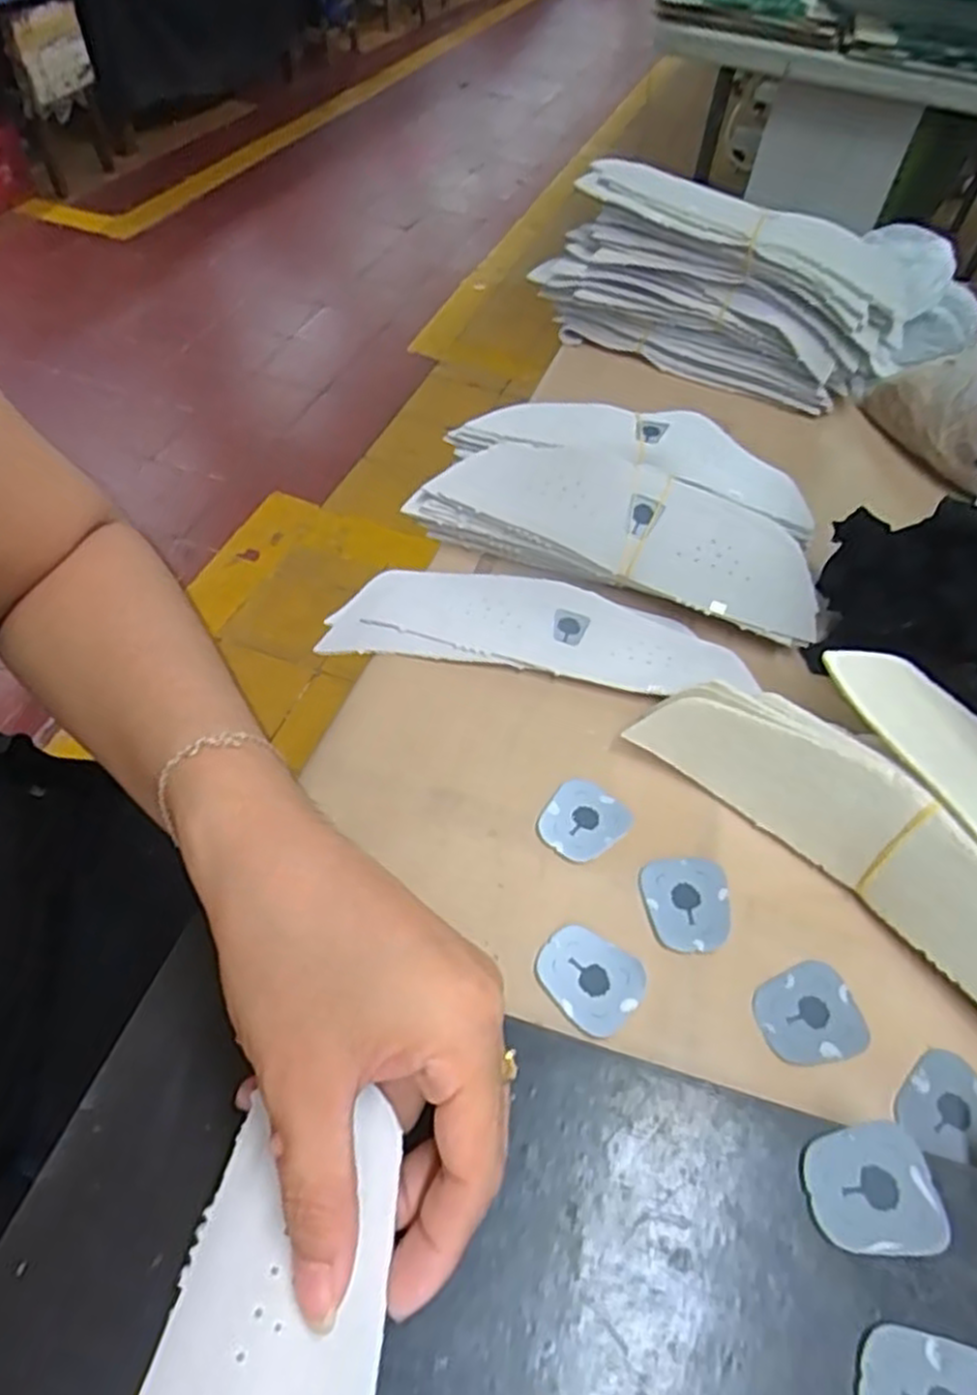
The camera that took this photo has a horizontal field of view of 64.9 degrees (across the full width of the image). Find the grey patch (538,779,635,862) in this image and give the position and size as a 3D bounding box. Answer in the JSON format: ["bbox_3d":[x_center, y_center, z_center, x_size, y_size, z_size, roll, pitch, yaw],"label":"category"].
[{"bbox_3d":[0.040,0.051,0.327,0.038,0.004,0.032,-33,61,-27],"label":"grey patch"}]

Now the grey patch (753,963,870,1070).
[{"bbox_3d":[0.119,0.117,0.282,0.037,0.004,0.033,-12,53,-14],"label":"grey patch"}]

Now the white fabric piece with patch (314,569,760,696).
[{"bbox_3d":[0.023,-0.037,0.388,0.205,0.006,0.065,6,51,0],"label":"white fabric piece with patch"}]

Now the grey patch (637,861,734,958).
[{"bbox_3d":[0.078,0.082,0.305,0.033,0.005,0.037,2,51,-4],"label":"grey patch"}]

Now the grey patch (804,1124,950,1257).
[{"bbox_3d":[0.115,0.146,0.228,0.038,0.004,0.032,-4,52,-9],"label":"grey patch"}]

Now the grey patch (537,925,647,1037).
[{"bbox_3d":[0.038,0.103,0.286,0.038,0.004,0.032,38,58,23],"label":"grey patch"}]

